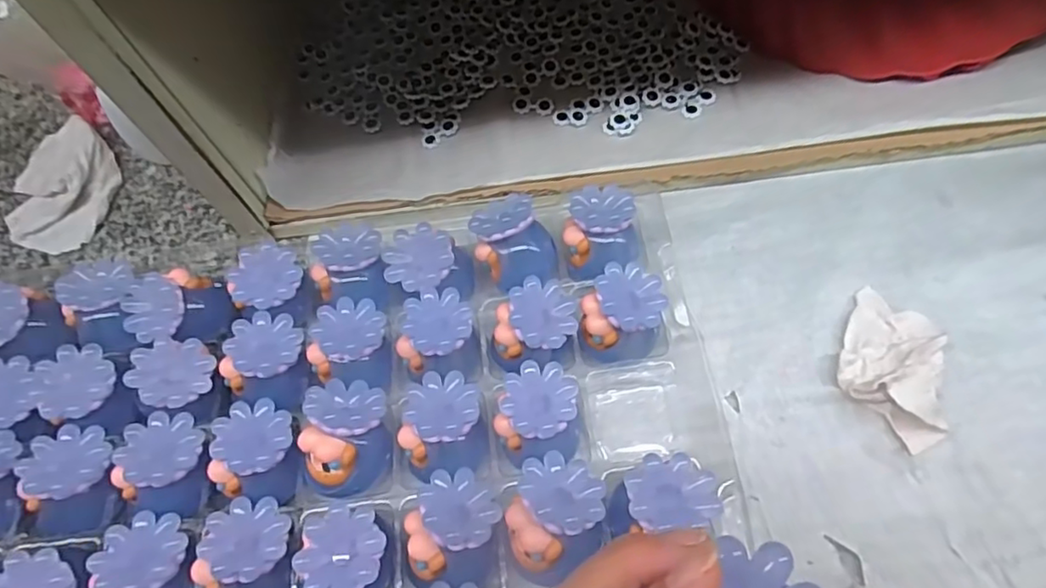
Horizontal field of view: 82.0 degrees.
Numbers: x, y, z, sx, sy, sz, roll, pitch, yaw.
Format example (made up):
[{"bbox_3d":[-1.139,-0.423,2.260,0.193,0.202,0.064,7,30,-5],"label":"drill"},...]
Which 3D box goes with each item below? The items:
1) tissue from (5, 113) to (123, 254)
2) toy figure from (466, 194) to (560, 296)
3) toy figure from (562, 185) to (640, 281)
[{"bbox_3d":[-0.316,-0.073,0.410,0.074,0.028,0.097,-14,63,0],"label":"tissue"},{"bbox_3d":[-0.004,-0.025,0.320,0.040,0.044,0.039,-1,64,3],"label":"toy figure"},{"bbox_3d":[0.041,-0.037,0.325,0.039,0.039,0.045,-12,64,-3],"label":"toy figure"}]

